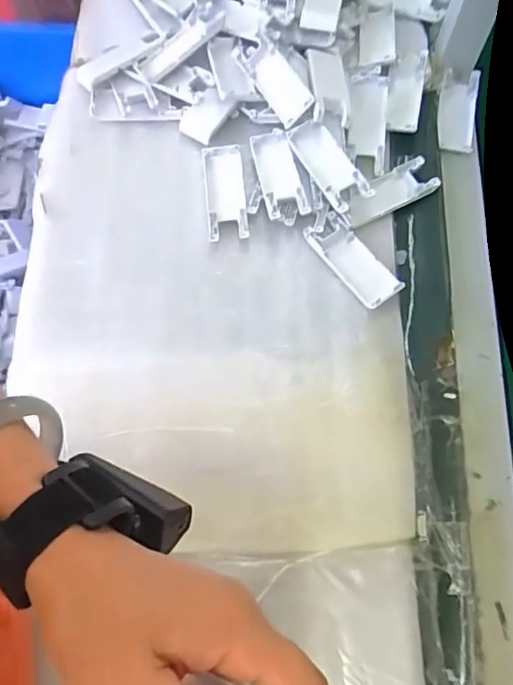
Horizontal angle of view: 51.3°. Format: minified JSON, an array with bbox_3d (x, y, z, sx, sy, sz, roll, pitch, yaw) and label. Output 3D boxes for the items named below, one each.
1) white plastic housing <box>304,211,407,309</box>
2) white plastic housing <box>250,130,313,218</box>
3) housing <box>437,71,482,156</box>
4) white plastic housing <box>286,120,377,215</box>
[{"bbox_3d":[0.093,-0.079,0.513,0.042,0.015,0.103,-34,75,-12],"label":"white plastic housing"},{"bbox_3d":[0.021,-0.173,0.542,0.041,0.012,0.102,-12,72,-5],"label":"white plastic housing"},{"bbox_3d":[0.221,-0.254,0.587,0.043,0.010,0.104,10,71,2],"label":"housing"},{"bbox_3d":[0.072,-0.176,0.532,0.041,0.017,0.104,-27,71,0],"label":"white plastic housing"}]

